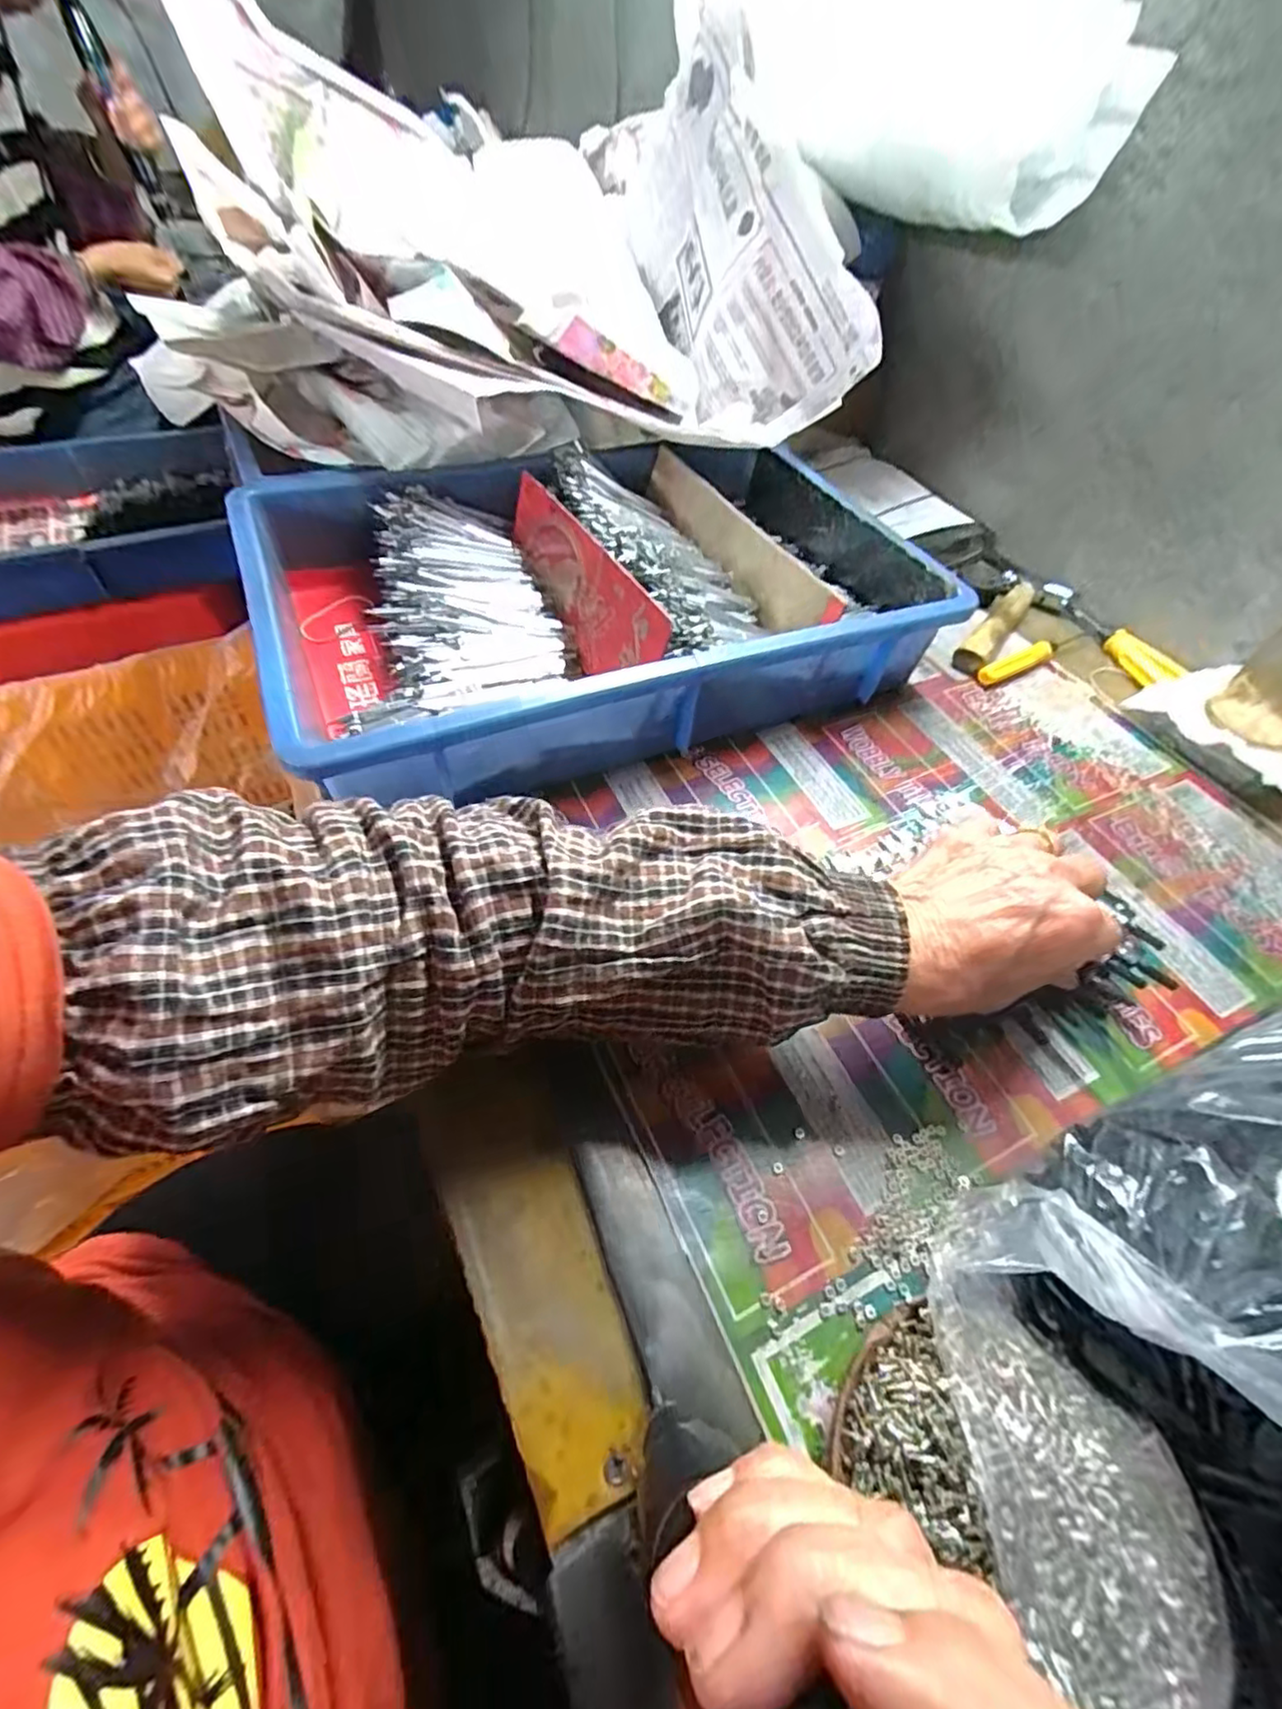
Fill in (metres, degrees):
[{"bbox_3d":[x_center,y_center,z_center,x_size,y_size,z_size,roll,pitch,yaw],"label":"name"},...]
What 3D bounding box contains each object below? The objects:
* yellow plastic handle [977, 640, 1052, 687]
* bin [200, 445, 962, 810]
[{"bbox_3d":[0.295,-0.149,0.506,0.072,0.017,0.014,-23,58,-21],"label":"yellow plastic handle"},{"bbox_3d":[-0.025,-0.186,0.465,0.422,0.084,0.288,-18,56,-18],"label":"bin"}]

